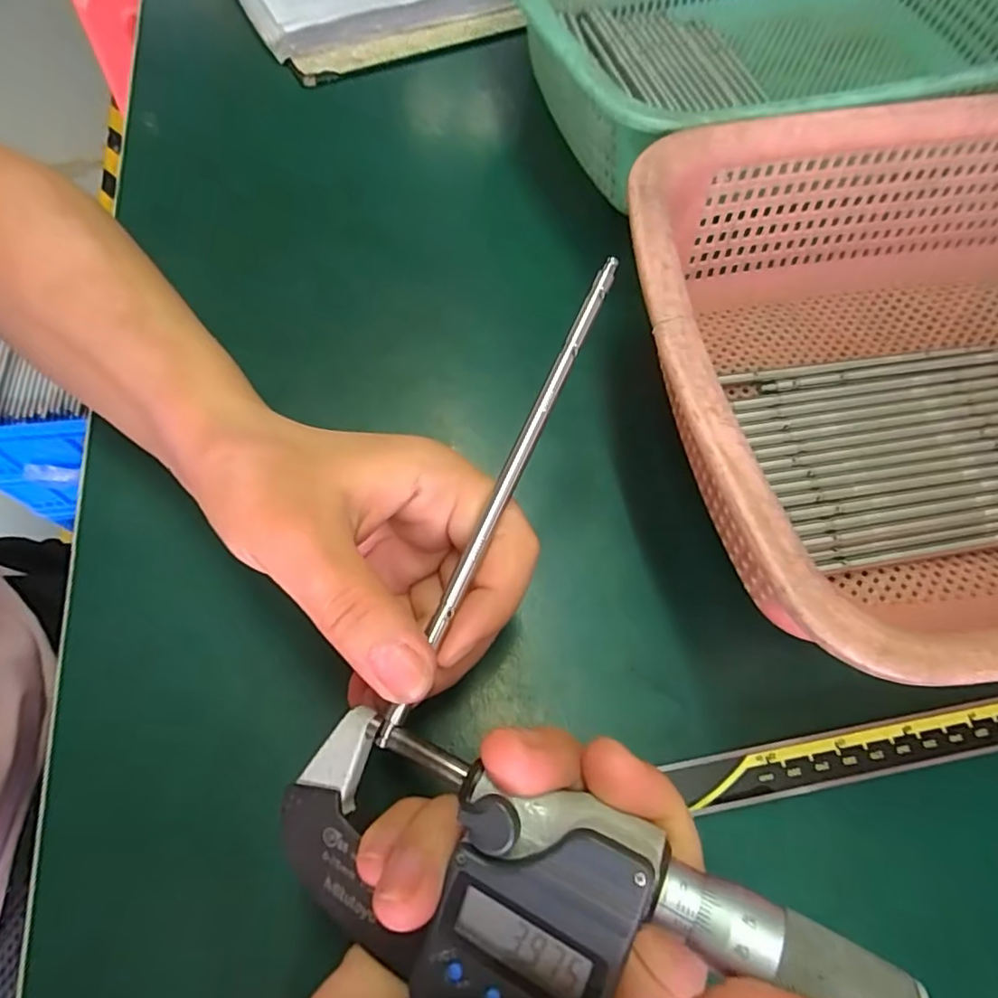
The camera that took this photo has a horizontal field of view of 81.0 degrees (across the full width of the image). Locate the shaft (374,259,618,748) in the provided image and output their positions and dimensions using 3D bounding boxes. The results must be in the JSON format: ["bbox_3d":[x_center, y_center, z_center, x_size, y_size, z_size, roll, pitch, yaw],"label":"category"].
[{"bbox_3d":[0.003,-0.006,0.174,0.005,0.006,0.161,23,76,11],"label":"shaft"}]

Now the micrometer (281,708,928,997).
[{"bbox_3d":[0.017,0.089,0.128,0.156,0.024,0.049,5,63,21],"label":"micrometer"}]

